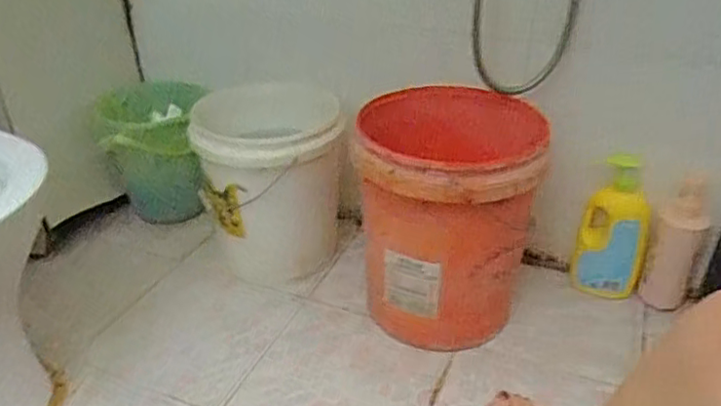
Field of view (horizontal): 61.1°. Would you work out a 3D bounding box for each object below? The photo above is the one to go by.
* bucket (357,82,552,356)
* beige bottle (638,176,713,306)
[{"bbox_3d":[0.161,0.022,1.112,0.299,0.381,0.370,7,31,9],"label":"bucket"},{"bbox_3d":[0.603,0.077,1.164,0.087,0.262,0.063,17,34,27],"label":"beige bottle"}]

